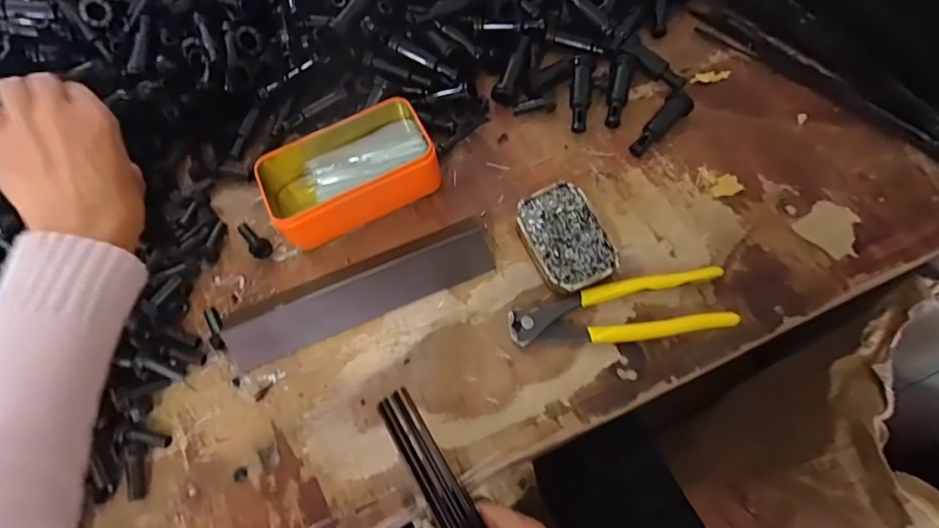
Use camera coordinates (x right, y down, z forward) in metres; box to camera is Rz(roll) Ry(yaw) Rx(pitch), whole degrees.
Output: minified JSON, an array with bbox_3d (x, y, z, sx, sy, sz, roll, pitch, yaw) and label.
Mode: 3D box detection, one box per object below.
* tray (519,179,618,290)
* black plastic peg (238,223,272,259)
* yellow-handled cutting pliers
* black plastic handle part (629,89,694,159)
[{"bbox_3d":[0.078,-0.021,0.414,0.060,0.020,0.088,-24,67,-5],"label":"tray"},{"bbox_3d":[-0.192,-0.022,0.448,0.017,0.012,0.041,-43,70,-13],"label":"black plastic peg"},{"bbox_3d":[0.113,0.036,0.390,0.163,0.024,0.045,-7,67,2],"label":"yellow-handled cutting pliers"},{"bbox_3d":[0.167,-0.123,0.448,0.022,0.017,0.069,43,93,17],"label":"black plastic handle part"}]

